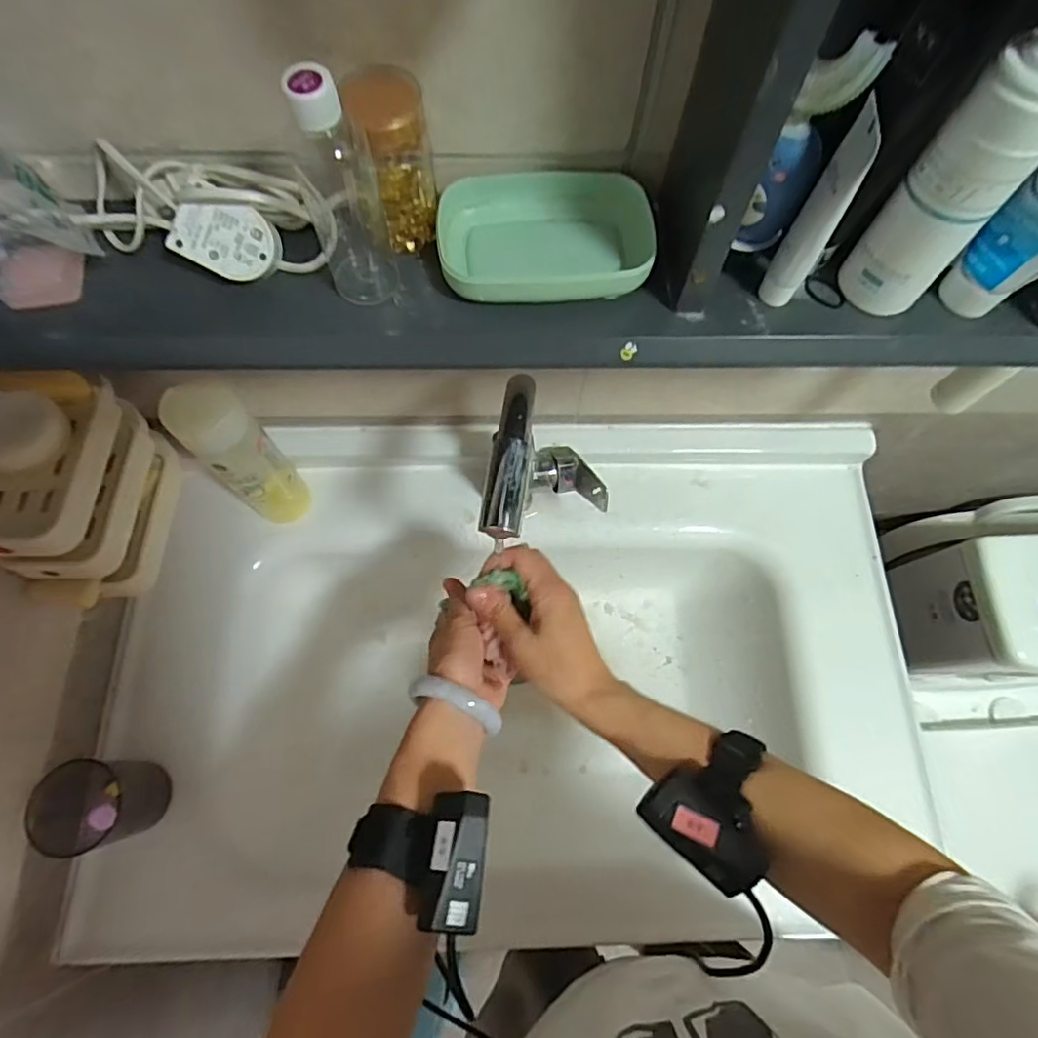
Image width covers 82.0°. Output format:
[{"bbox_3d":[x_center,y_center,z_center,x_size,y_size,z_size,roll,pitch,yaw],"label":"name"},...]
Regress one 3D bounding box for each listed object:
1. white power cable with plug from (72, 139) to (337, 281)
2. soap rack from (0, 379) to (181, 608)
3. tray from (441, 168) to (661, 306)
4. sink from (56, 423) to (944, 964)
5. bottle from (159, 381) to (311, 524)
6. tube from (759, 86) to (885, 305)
[{"bbox_3d":[-0.185,-0.176,0.347,0.157,0.040,0.063,11,70,3],"label":"white power cable with plug"},{"bbox_3d":[-0.363,-0.018,0.489,0.083,0.129,0.156,2,70,0],"label":"soap rack"},{"bbox_3d":[0.016,-0.171,0.363,0.124,0.027,0.083,-4,70,-2],"label":"tray"},{"bbox_3d":[0.000,0.182,0.656,0.779,0.190,0.517,-2,70,-2],"label":"sink"},{"bbox_3d":[-0.259,-0.055,0.579,0.057,0.208,0.056,0,70,-1],"label":"bottle"},{"bbox_3d":[0.157,-0.156,0.312,0.021,0.107,0.024,31,72,10],"label":"tube"}]

